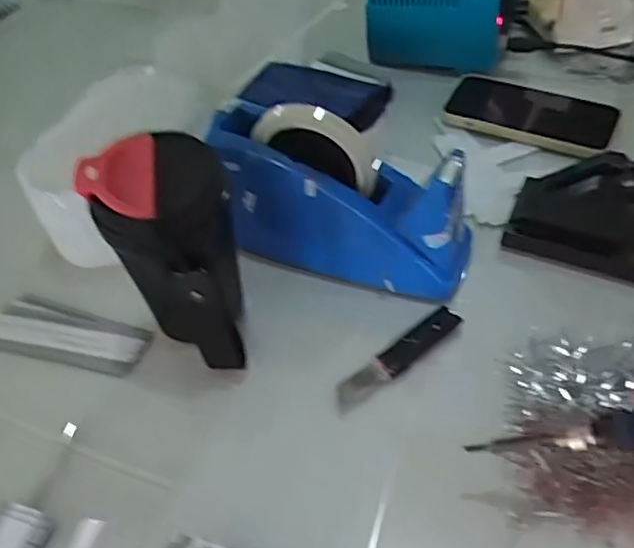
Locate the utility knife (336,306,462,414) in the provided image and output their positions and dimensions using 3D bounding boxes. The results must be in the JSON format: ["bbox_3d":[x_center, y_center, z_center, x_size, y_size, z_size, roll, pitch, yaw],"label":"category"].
[{"bbox_3d":[0.057,0.058,0.449,0.109,0.011,0.020,-30,51,-22],"label":"utility knife"}]

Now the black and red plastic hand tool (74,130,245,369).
[{"bbox_3d":[-0.095,-0.007,0.428,0.084,0.149,0.091,-10,46,-4],"label":"black and red plastic hand tool"}]

